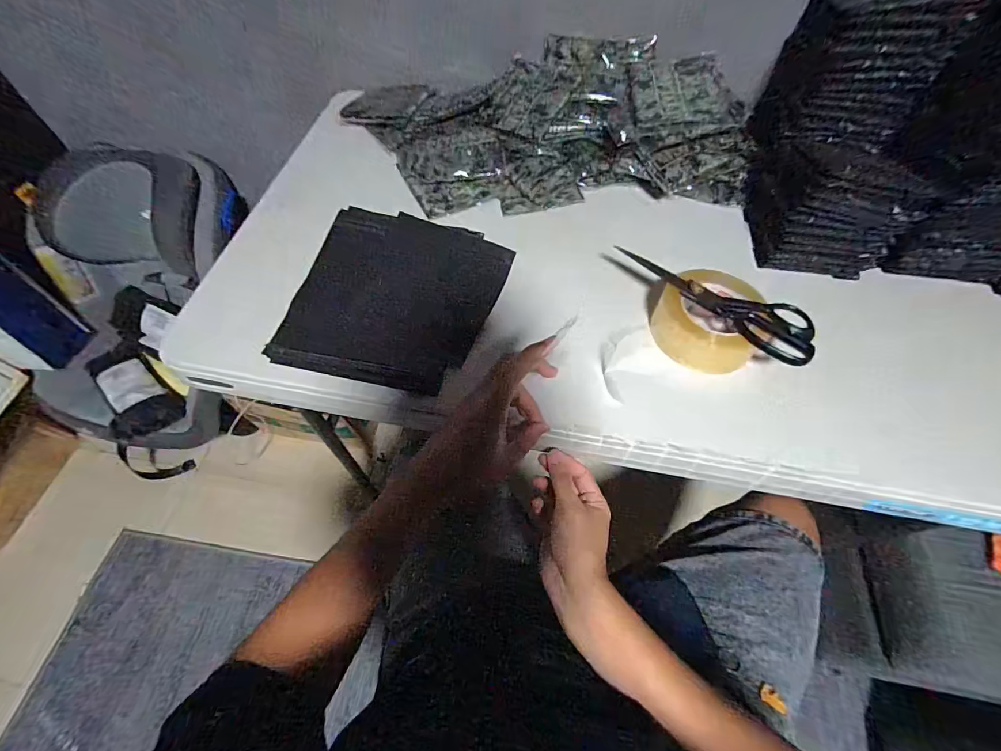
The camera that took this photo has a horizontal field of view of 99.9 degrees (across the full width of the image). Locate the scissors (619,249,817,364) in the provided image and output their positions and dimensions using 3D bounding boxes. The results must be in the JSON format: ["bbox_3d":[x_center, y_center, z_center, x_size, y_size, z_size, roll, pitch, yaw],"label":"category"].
[{"bbox_3d":[0.253,-0.099,0.485,0.075,0.014,0.229,-38,68,-22],"label":"scissors"}]

